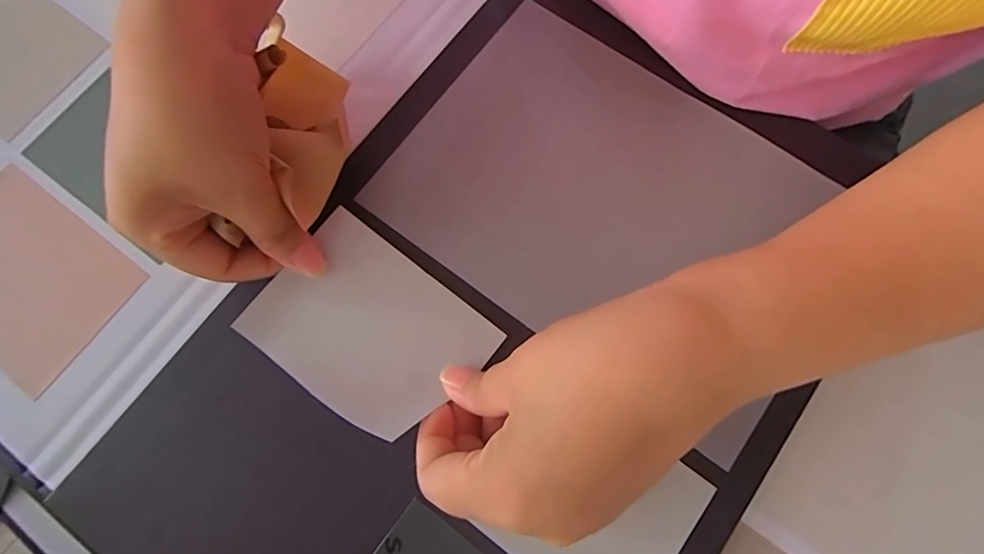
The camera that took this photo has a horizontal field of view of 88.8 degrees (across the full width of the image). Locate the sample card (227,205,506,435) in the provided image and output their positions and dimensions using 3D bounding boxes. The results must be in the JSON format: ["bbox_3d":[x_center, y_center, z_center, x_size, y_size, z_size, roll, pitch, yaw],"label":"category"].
[{"bbox_3d":[-0.061,0.027,0.251,0.105,0.015,0.079,37,80,8],"label":"sample card"}]

